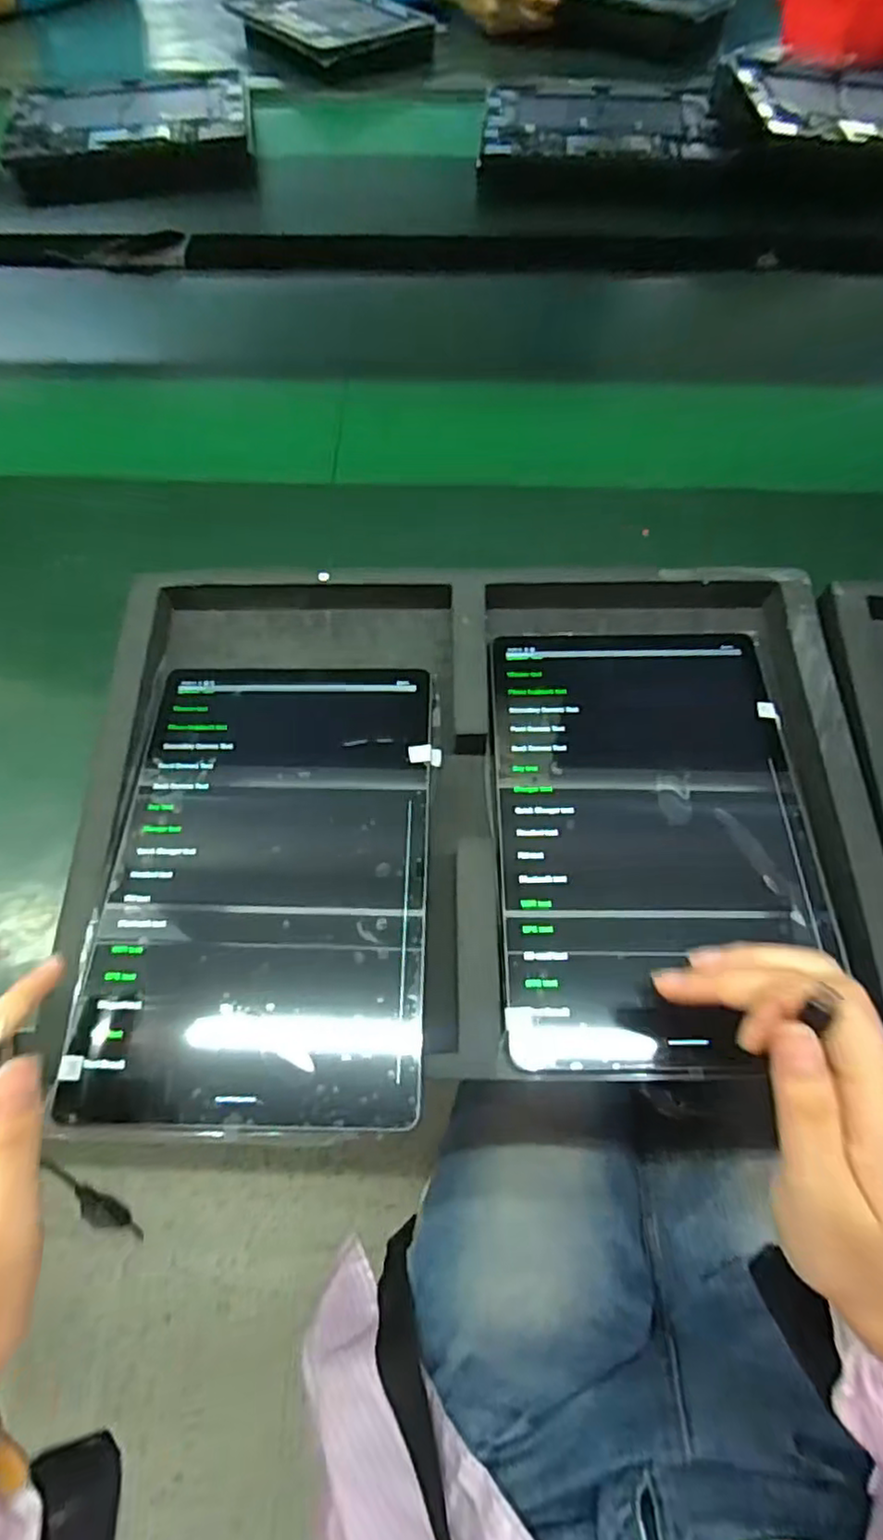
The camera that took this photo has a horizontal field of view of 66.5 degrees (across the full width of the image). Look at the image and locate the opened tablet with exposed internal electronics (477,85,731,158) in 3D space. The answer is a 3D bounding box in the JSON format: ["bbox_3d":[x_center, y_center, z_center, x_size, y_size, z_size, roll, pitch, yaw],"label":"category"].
[{"bbox_3d":[0.166,-0.687,0.708,0.237,0.008,0.151,3,65,2],"label":"opened tablet with exposed internal electronics"}]

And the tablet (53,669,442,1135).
[{"bbox_3d":[-0.091,0.047,0.357,0.166,0.009,0.252,2,65,2],"label":"tablet"}]

